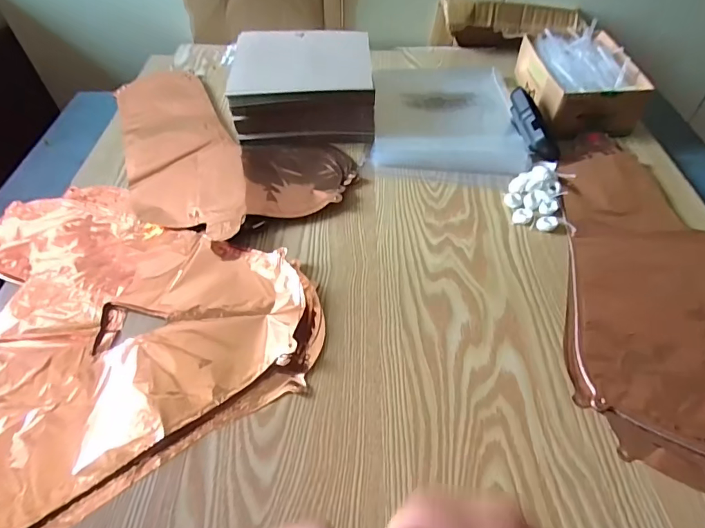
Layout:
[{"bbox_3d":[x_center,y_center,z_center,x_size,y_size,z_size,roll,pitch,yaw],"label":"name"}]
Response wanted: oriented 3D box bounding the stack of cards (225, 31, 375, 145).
[{"bbox_3d":[-0.071,-0.263,0.630,0.196,0.077,0.187,-4,49,-3],"label":"stack of cards"}]

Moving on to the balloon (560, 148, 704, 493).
[{"bbox_3d":[0.332,0.031,0.429,0.226,0.015,0.412,10,50,9],"label":"balloon"}]

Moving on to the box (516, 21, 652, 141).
[{"bbox_3d":[0.339,-0.278,0.650,0.133,0.072,0.197,-1,49,0],"label":"box"}]

